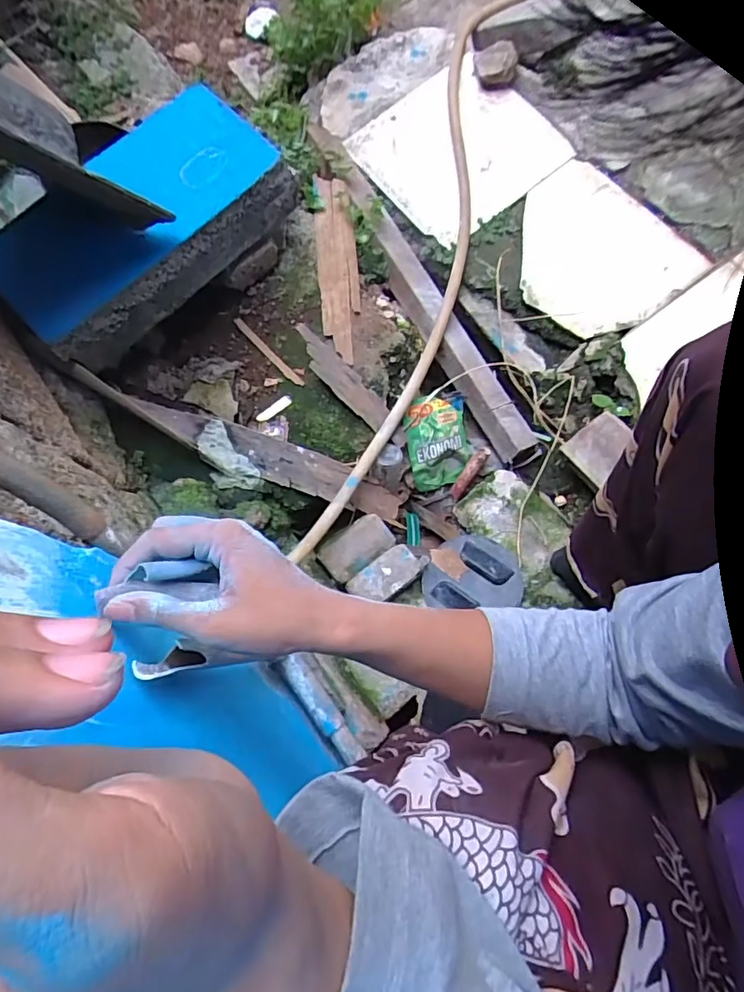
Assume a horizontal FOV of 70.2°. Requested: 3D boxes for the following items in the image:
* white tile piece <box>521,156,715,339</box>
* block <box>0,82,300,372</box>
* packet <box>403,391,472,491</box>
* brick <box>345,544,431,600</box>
[{"bbox_3d":[0.342,-0.391,0.834,0.250,0.025,0.286,-37,76,-8],"label":"white tile piece"},{"bbox_3d":[-0.313,-0.371,0.719,0.375,0.107,0.198,-44,77,-10],"label":"block"},{"bbox_3d":[0.103,-0.085,0.846,0.098,0.029,0.154,-9,113,-6],"label":"packet"},{"bbox_3d":[0.026,0.110,0.742,0.116,0.029,0.051,-34,75,-8],"label":"brick"}]

